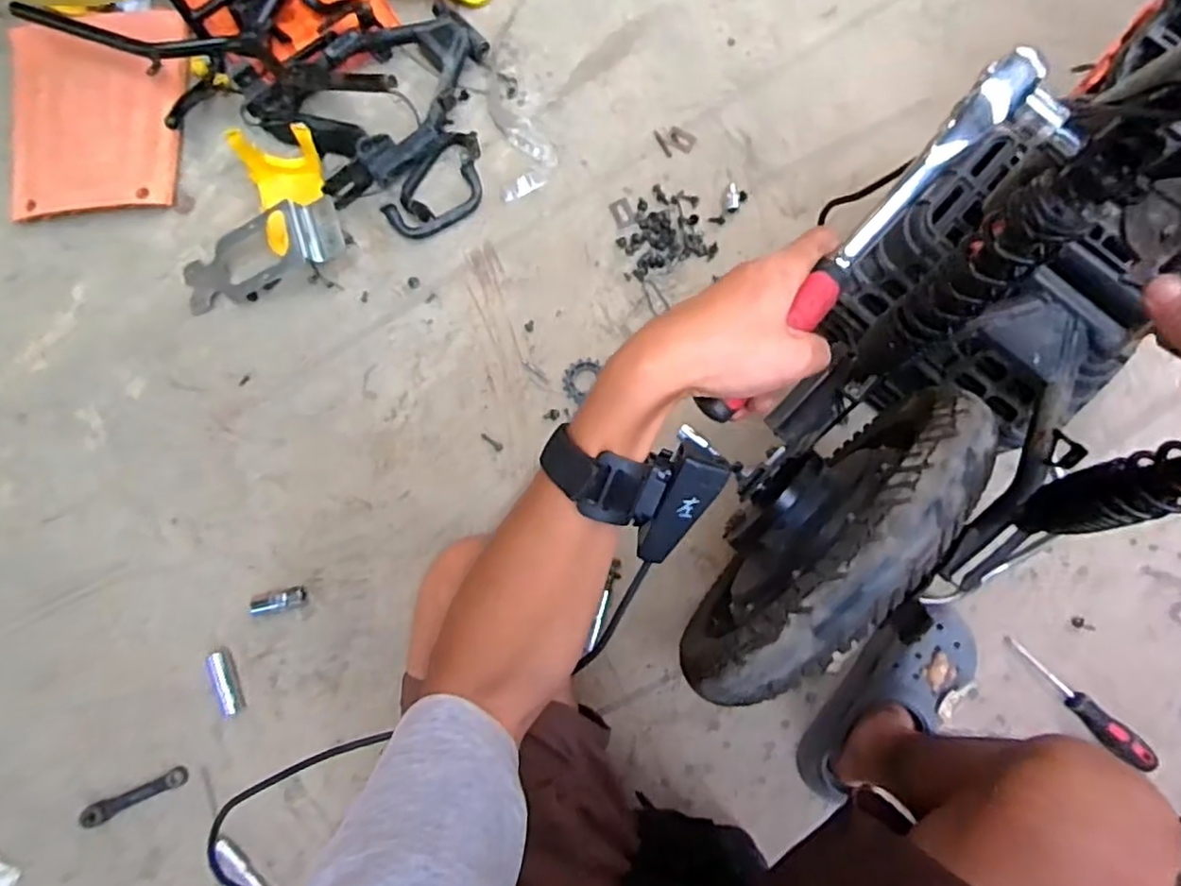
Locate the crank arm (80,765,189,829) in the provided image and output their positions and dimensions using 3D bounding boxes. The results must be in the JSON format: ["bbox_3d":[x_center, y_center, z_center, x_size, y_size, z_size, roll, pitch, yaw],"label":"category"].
[{"bbox_3d":[-0.554,0.430,0.797,0.121,0.023,0.025,-25,78,-3],"label":"crank arm"}]

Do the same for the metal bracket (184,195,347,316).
[{"bbox_3d":[-0.460,-0.264,0.921,0.231,0.037,0.105,-19,81,11],"label":"metal bracket"}]

